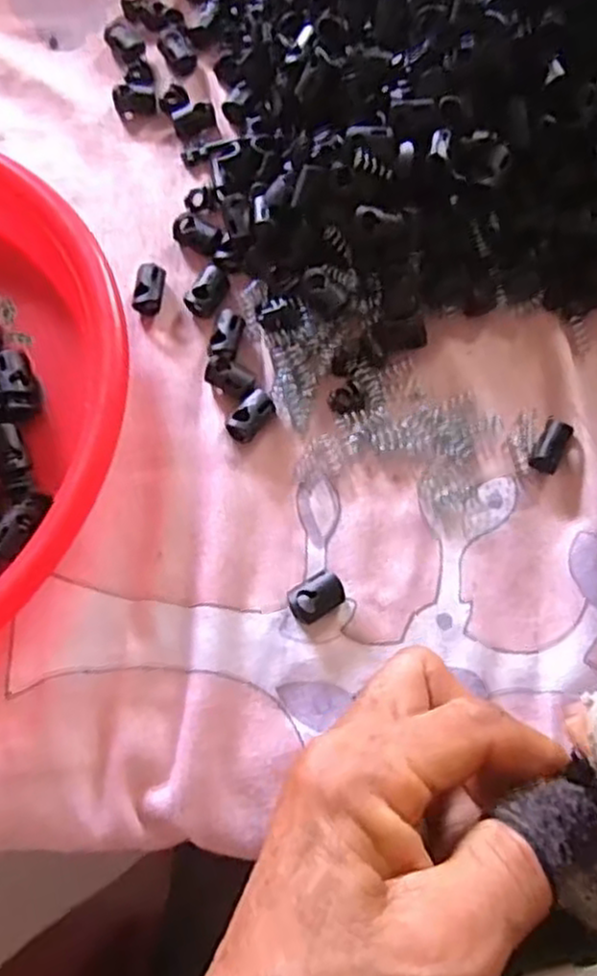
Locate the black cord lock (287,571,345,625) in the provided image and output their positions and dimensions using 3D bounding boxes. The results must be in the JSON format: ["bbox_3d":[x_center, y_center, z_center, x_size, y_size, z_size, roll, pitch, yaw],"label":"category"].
[{"bbox_3d":[0.007,0.039,0.268,0.020,0.008,0.014,-33,72,-12],"label":"black cord lock"}]

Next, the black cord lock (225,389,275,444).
[{"bbox_3d":[-0.019,-0.029,0.291,0.013,0.010,0.020,40,73,14],"label":"black cord lock"}]

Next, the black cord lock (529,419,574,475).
[{"bbox_3d":[0.097,-0.016,0.285,0.011,0.010,0.020,24,70,9],"label":"black cord lock"}]

